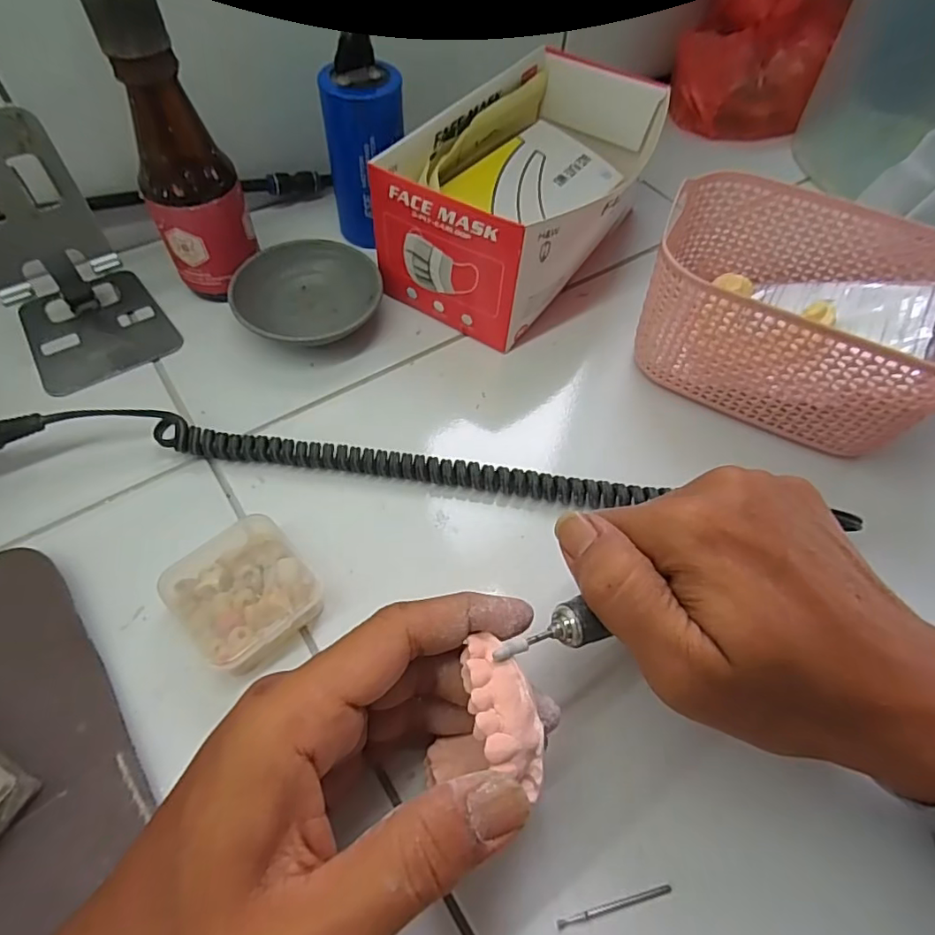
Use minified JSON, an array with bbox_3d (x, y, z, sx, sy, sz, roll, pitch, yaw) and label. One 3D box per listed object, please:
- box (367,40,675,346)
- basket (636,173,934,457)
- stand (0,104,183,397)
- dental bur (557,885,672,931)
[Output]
[{"bbox_3d":[0.043,-0.187,0.376,0.116,0.085,0.206,28,60,14],"label":"box"},{"bbox_3d":[0.190,-0.086,0.321,0.160,0.082,0.116,25,59,11],"label":"basket"},{"bbox_3d":[-0.226,-0.116,0.296,0.073,0.113,0.085,-33,65,-22],"label":"stand"},{"bbox_3d":[0.055,0.162,0.204,0.045,0.004,0.004,-9,59,-9],"label":"dental bur"}]

